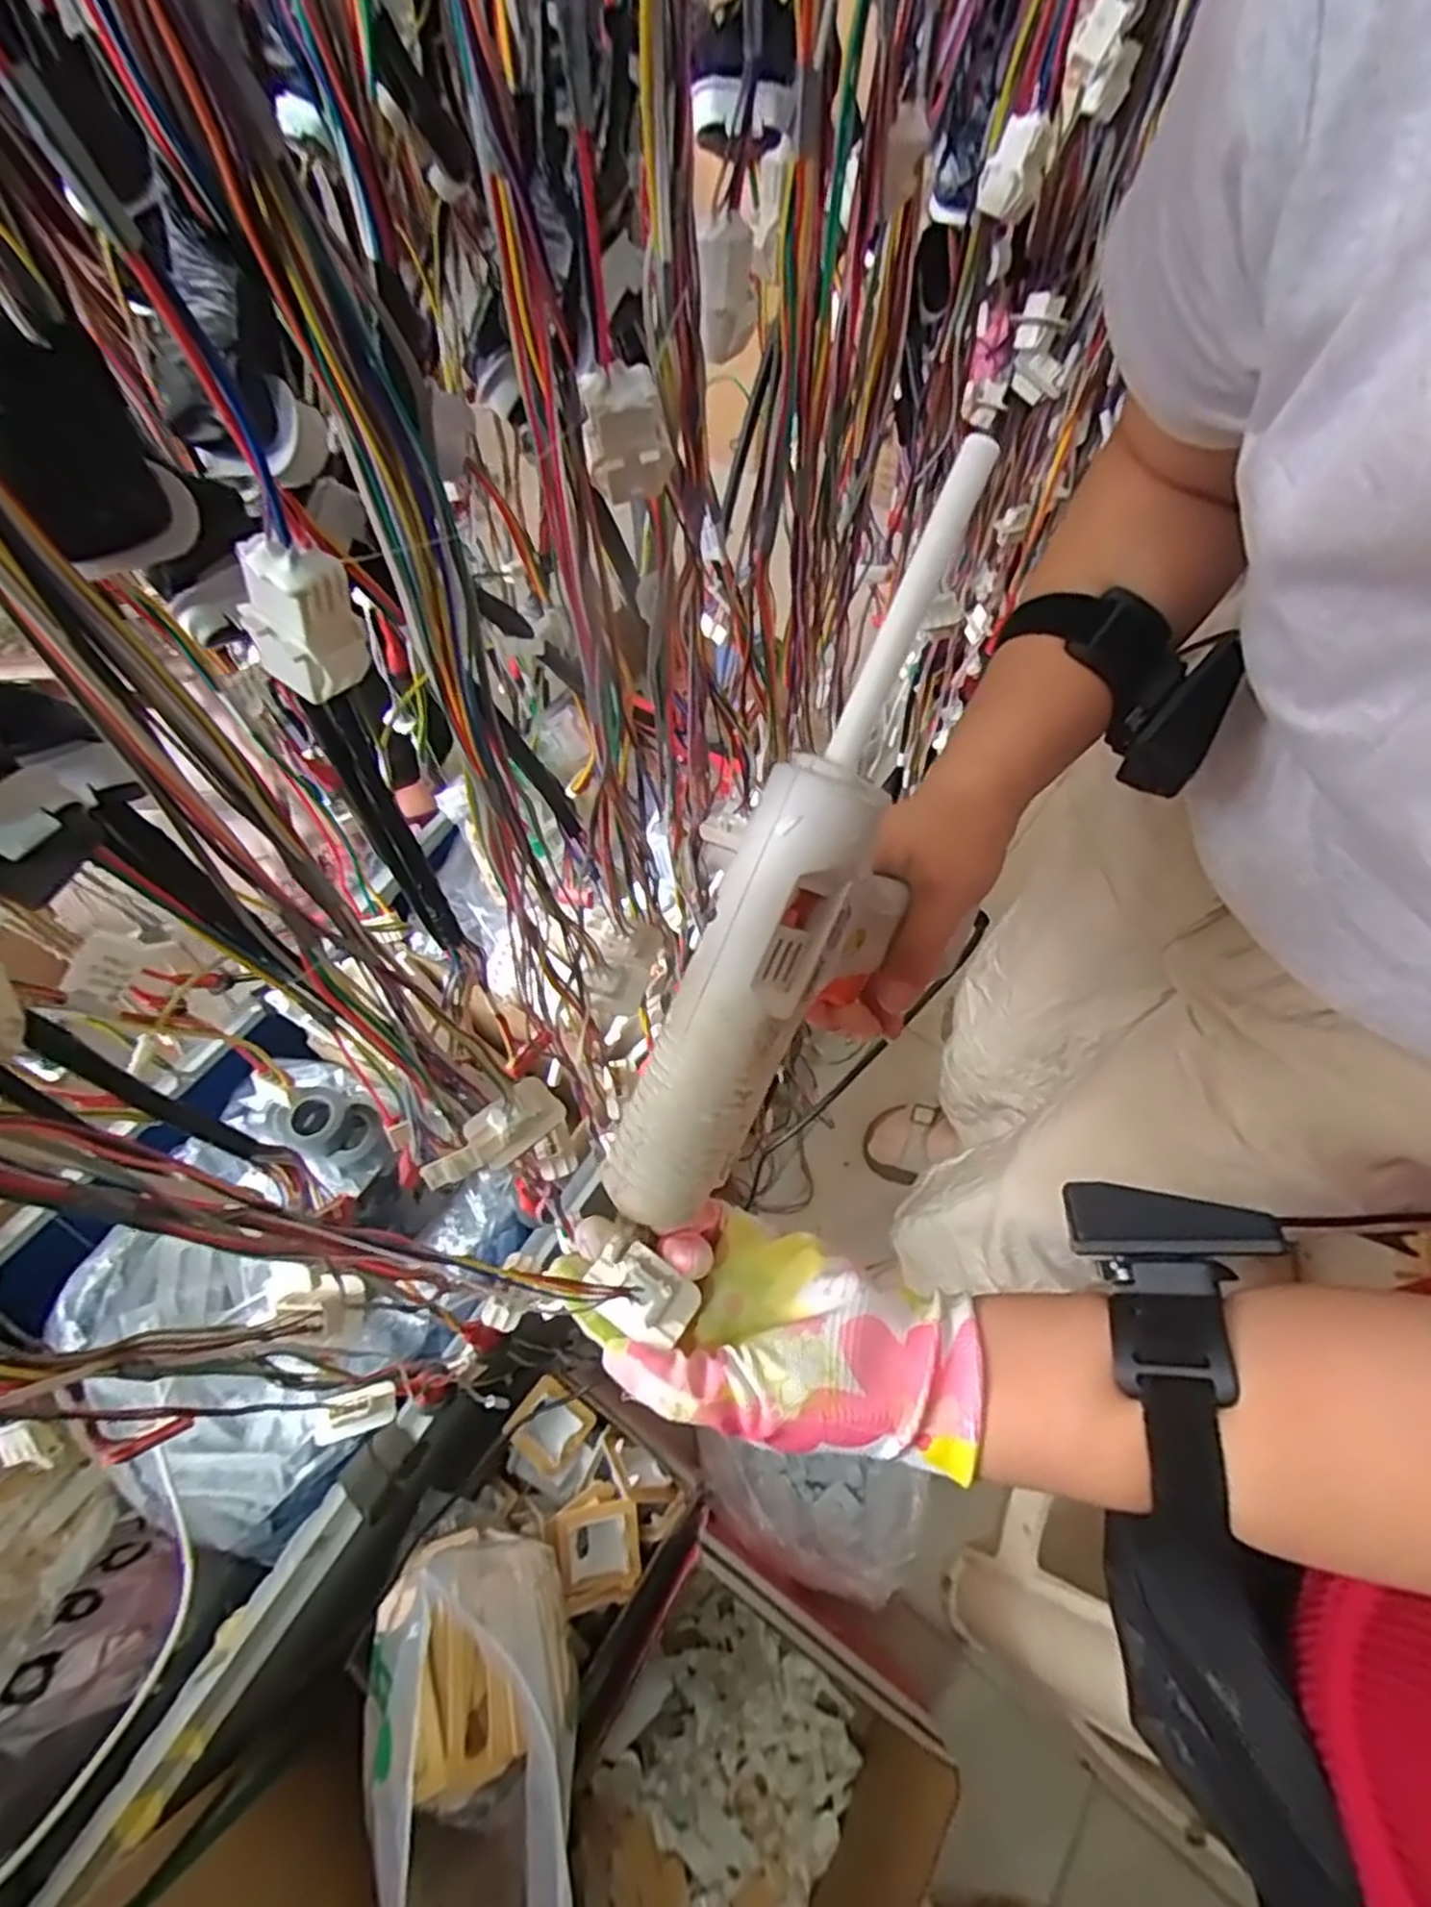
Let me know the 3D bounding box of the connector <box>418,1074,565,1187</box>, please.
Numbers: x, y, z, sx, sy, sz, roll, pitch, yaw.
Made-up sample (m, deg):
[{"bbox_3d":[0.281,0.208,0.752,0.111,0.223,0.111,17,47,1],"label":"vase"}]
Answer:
[{"bbox_3d":[-0.105,0.083,0.357,0.067,0.020,0.026,-30,65,-17],"label":"connector"}]

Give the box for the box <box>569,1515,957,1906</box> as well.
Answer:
[{"bbox_3d":[0.006,0.792,0.665,0.248,0.248,0.389,30,64,15],"label":"box"}]

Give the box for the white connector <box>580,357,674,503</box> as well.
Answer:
[{"bbox_3d":[-0.026,-0.152,0.226,0.024,0.034,0.010,-14,62,-9],"label":"white connector"}]

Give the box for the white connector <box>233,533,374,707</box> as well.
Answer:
[{"bbox_3d":[-0.095,-0.077,0.176,0.018,0.031,0.021,37,66,18],"label":"white connector"}]

